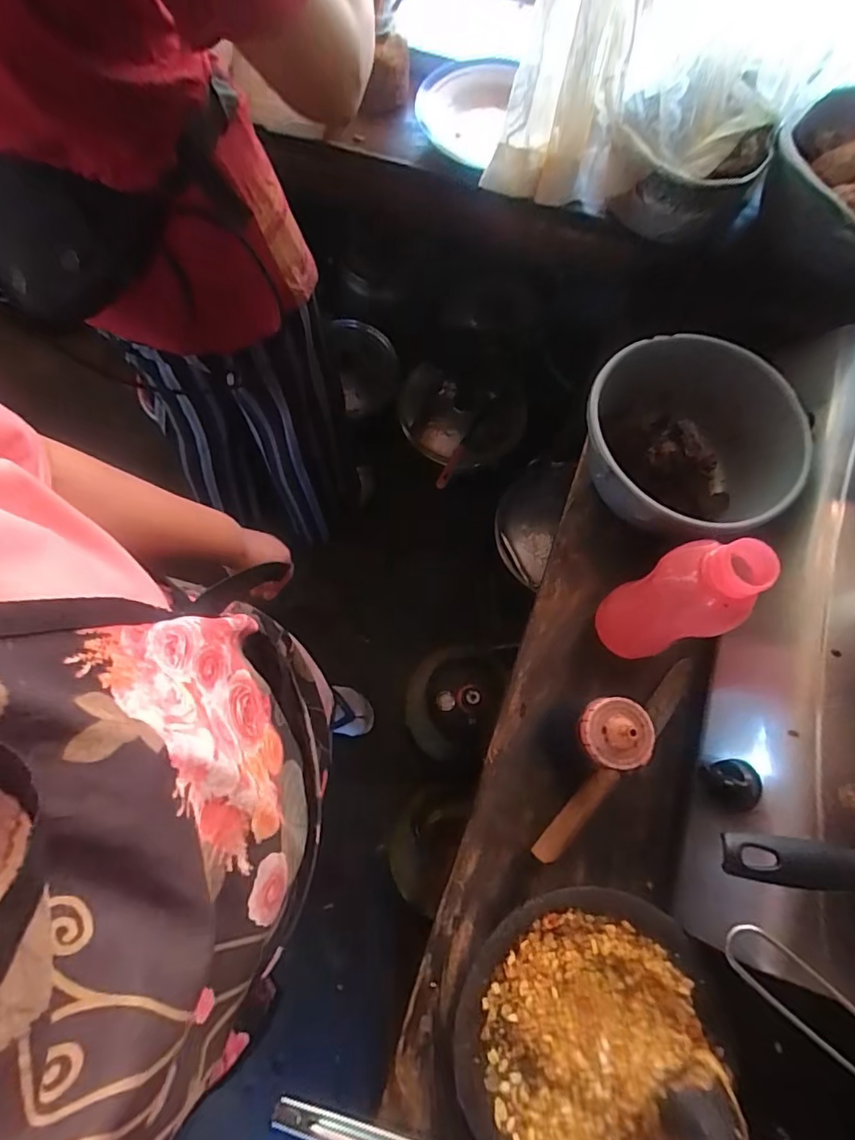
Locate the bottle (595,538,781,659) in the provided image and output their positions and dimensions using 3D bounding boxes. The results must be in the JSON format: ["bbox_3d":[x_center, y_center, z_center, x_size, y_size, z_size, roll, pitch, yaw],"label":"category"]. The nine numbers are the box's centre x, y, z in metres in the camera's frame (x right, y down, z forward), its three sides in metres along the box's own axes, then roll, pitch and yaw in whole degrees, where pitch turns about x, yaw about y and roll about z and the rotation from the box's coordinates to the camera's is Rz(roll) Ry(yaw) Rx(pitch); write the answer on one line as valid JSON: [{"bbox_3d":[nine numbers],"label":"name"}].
[{"bbox_3d":[0.225,0.032,0.496,0.068,0.201,0.077,-23,76,-8],"label":"bottle"}]

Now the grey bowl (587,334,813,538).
[{"bbox_3d":[0.294,-0.134,0.618,0.209,0.114,0.219,1,73,-2],"label":"grey bowl"}]

